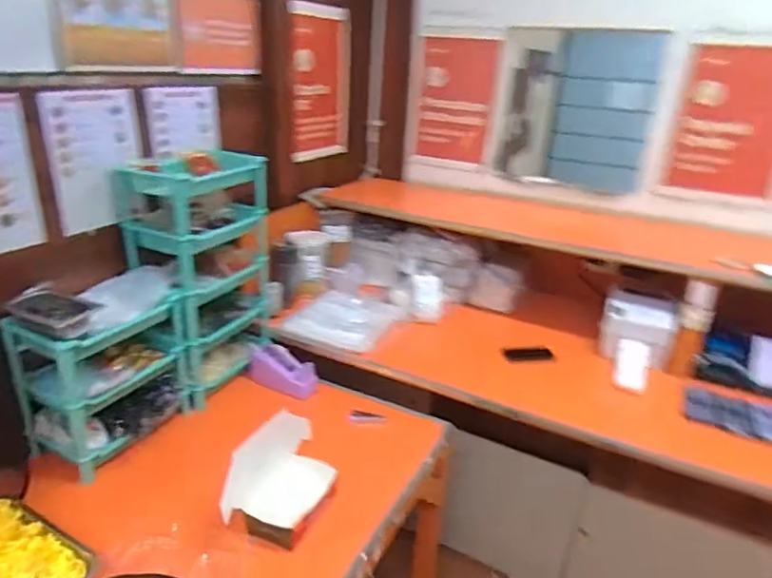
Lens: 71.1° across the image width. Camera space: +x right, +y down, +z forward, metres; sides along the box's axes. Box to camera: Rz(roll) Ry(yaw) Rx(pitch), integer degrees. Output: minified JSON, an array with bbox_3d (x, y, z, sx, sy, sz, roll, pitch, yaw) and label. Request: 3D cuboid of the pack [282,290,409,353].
[{"bbox_3d":[-0.107,0.082,1.648,0.297,0.050,0.302,15,33,19],"label":"pack"}]

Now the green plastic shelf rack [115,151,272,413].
[{"bbox_3d":[-0.470,-0.050,1.440,0.220,0.556,0.366,12,25,19],"label":"green plastic shelf rack"}]

